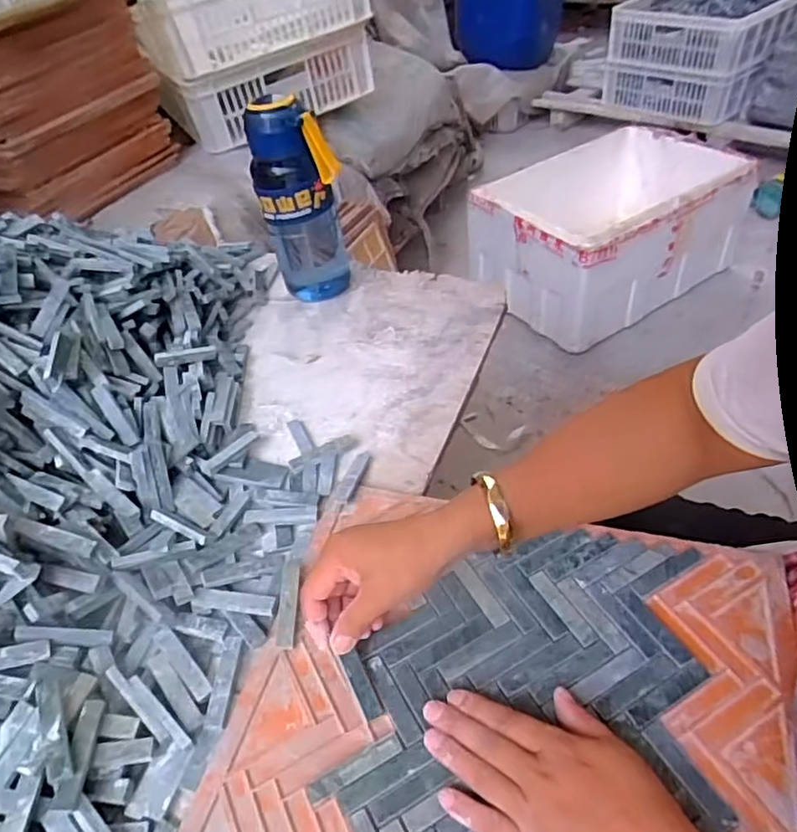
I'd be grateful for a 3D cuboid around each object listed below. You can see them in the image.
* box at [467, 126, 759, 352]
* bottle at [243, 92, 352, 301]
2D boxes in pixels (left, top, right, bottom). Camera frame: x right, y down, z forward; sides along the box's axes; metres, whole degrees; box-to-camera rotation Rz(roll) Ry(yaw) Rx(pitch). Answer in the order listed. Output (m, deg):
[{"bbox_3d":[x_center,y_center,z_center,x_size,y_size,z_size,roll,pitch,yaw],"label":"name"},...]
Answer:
[{"bbox_3d":[0.458,-0.405,1.357,0.498,0.254,0.350,-25,46,-17],"label":"box"},{"bbox_3d":[-0.107,-0.238,0.705,0.089,0.220,0.075,-9,43,-1],"label":"bottle"}]

